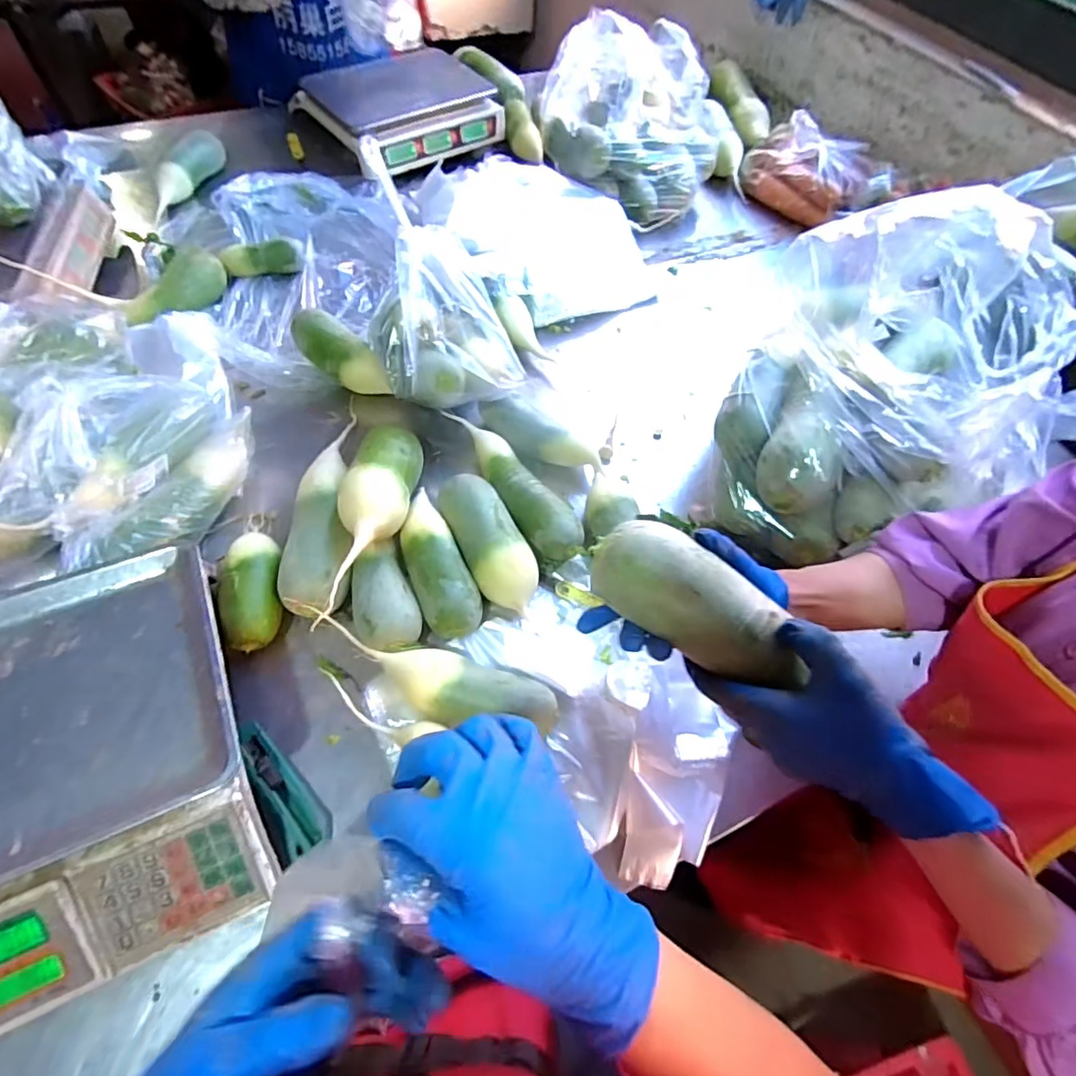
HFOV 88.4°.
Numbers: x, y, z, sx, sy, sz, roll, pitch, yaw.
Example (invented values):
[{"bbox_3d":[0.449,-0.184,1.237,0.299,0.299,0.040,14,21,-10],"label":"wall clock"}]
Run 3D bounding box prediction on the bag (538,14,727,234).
[{"bbox_3d":[0.181,-0.771,1.028,0.366,0.174,0.392,7,61,-1],"label":"bag"}]

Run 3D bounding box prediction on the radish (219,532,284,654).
[{"bbox_3d":[-0.297,0.059,0.588,0.053,0.067,0.127,-10,62,-10],"label":"radish"}]

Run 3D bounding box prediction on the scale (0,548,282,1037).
[{"bbox_3d":[-0.413,0.196,0.444,0.325,0.088,0.316,-20,64,-15],"label":"scale"}]

